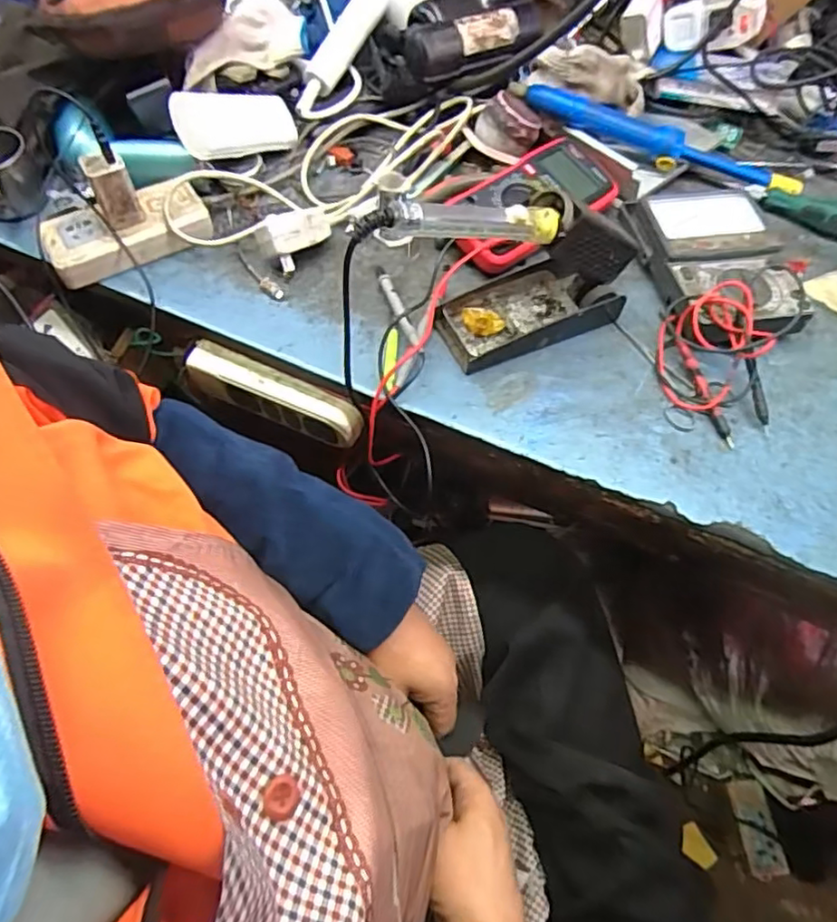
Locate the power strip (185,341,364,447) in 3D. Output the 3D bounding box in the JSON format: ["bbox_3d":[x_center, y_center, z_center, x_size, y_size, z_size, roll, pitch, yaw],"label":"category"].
[{"bbox_3d":[-0.138,-0.061,0.601,0.179,0.053,0.029,23,61,13],"label":"power strip"}]

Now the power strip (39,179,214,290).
[{"bbox_3d":[-0.280,-0.219,0.610,0.148,0.042,0.069,-24,62,-14],"label":"power strip"}]

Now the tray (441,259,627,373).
[{"bbox_3d":[0.101,-0.138,0.574,0.156,0.037,0.075,-18,61,-11],"label":"tray"}]

